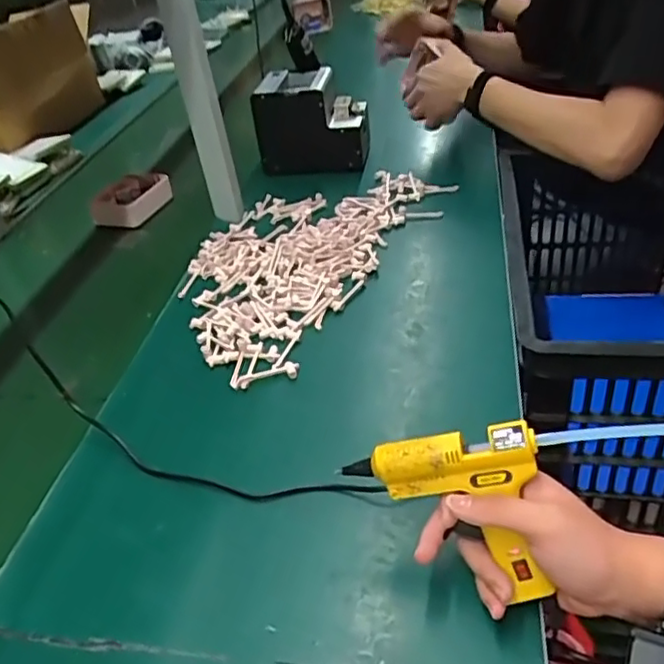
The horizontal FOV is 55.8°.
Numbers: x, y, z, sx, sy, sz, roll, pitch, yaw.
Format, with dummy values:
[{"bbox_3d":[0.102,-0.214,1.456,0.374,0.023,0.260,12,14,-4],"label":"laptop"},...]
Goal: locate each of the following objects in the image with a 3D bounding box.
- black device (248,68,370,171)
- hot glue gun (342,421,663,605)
[{"bbox_3d":[-0.033,-0.370,1.102,0.180,0.140,0.123,-1,38,10],"label":"black device"},{"bbox_3d":[0.142,0.124,0.445,0.247,0.121,0.022,-9,2,15],"label":"hot glue gun"}]

